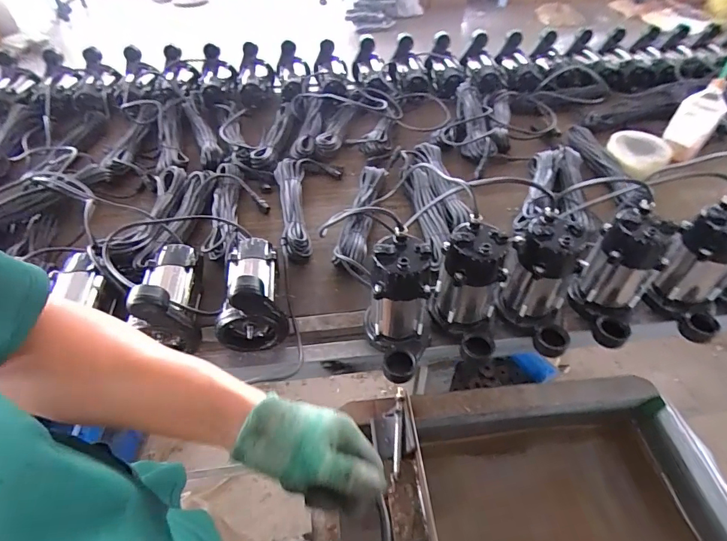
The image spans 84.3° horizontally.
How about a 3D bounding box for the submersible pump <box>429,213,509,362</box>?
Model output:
[{"bbox_3d":[0.177,0.041,0.673,0.118,0.207,0.133,13,48,11],"label":"submersible pump"}]

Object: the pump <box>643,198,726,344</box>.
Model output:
[{"bbox_3d":[0.598,0.005,0.705,0.115,0.199,0.140,20,50,17],"label":"pump"}]

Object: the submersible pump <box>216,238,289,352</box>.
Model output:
[{"bbox_3d":[-0.212,0.018,0.724,0.117,0.152,0.200,-11,48,-10],"label":"submersible pump"}]

